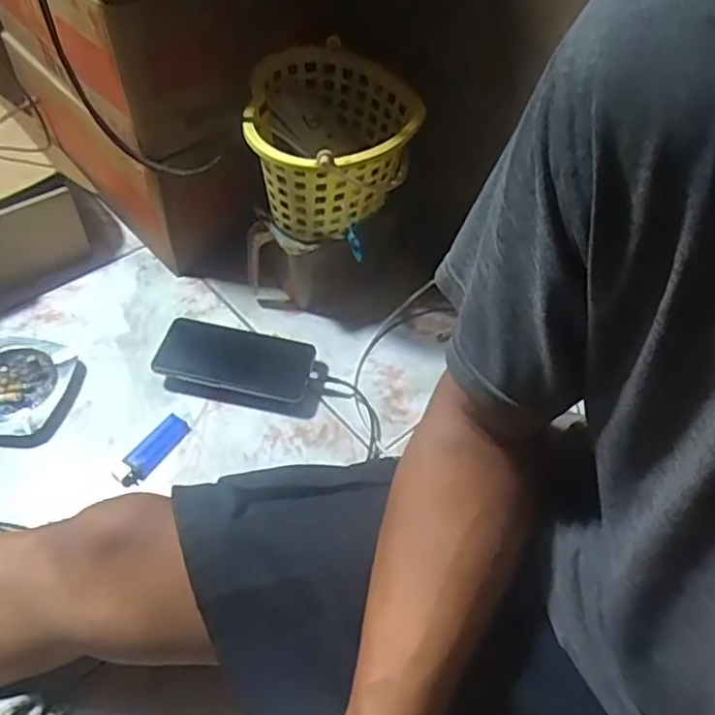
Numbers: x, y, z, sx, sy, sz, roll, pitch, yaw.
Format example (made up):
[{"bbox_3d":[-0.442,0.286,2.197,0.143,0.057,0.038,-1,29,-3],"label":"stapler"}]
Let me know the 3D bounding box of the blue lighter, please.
[{"bbox_3d":[-0.196,0.088,0.618,0.026,0.015,0.079,30,56,18],"label":"blue lighter"}]

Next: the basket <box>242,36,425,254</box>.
[{"bbox_3d":[-0.024,-0.209,0.661,0.156,0.123,0.189,1,52,-3],"label":"basket"}]

